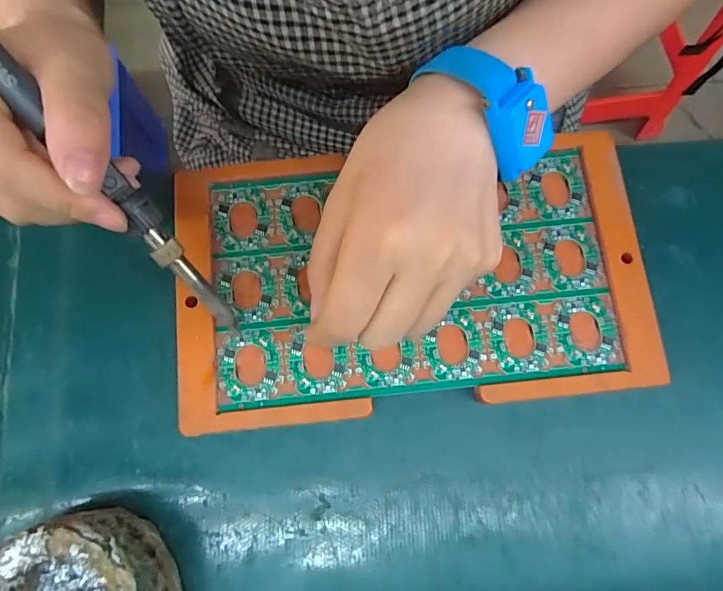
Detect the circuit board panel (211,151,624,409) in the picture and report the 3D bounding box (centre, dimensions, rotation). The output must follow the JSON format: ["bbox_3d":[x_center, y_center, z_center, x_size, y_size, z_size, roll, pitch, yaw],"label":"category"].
[{"bbox_3d":[0.024,-0.011,0.247,0.201,0.007,0.118,-5,78,-2],"label":"circuit board panel"}]

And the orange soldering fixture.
[{"bbox_3d":[0.025,-0.010,0.245,0.236,0.008,0.136,-4,78,-1],"label":"orange soldering fixture"}]

